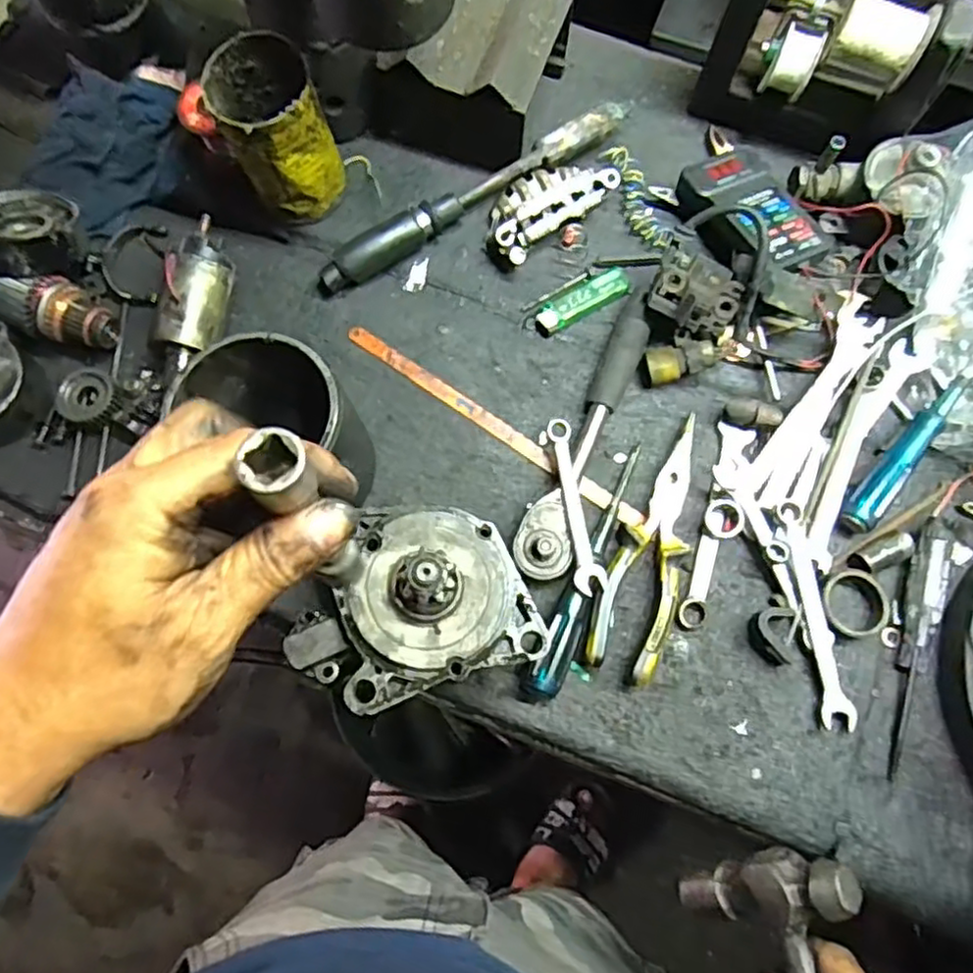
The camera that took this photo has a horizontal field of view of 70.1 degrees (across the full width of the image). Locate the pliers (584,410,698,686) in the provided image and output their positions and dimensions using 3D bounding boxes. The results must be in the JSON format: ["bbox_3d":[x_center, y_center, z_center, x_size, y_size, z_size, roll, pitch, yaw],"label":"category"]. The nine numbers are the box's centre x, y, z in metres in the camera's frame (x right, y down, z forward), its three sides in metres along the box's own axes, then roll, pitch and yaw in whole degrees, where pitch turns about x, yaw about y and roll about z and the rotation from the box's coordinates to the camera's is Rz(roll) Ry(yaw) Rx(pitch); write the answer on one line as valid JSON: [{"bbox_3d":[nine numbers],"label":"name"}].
[{"bbox_3d":[0.122,0.041,0.496,0.049,0.021,0.191,22,75,5],"label":"pliers"}]

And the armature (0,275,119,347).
[{"bbox_3d":[-0.338,-0.138,0.525,0.109,0.038,0.045,16,74,-15],"label":"armature"}]

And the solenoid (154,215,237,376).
[{"bbox_3d":[-0.221,-0.149,0.536,0.050,0.051,0.108,6,74,1],"label":"solenoid"}]

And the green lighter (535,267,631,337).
[{"bbox_3d":[0.075,-0.147,0.549,0.080,0.012,0.025,-27,76,-8],"label":"green lighter"}]

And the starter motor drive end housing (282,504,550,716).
[{"bbox_3d":[-0.055,0.062,0.428,0.154,0.068,0.112,-17,75,-6],"label":"starter motor drive end housing"}]

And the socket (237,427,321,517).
[{"bbox_3d":[-0.068,-0.006,0.228,0.021,0.024,0.021,-30,77,-9],"label":"socket"}]

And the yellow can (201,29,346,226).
[{"bbox_3d":[-0.156,-0.265,0.525,0.078,0.112,0.077,-29,77,-9],"label":"yellow can"}]

